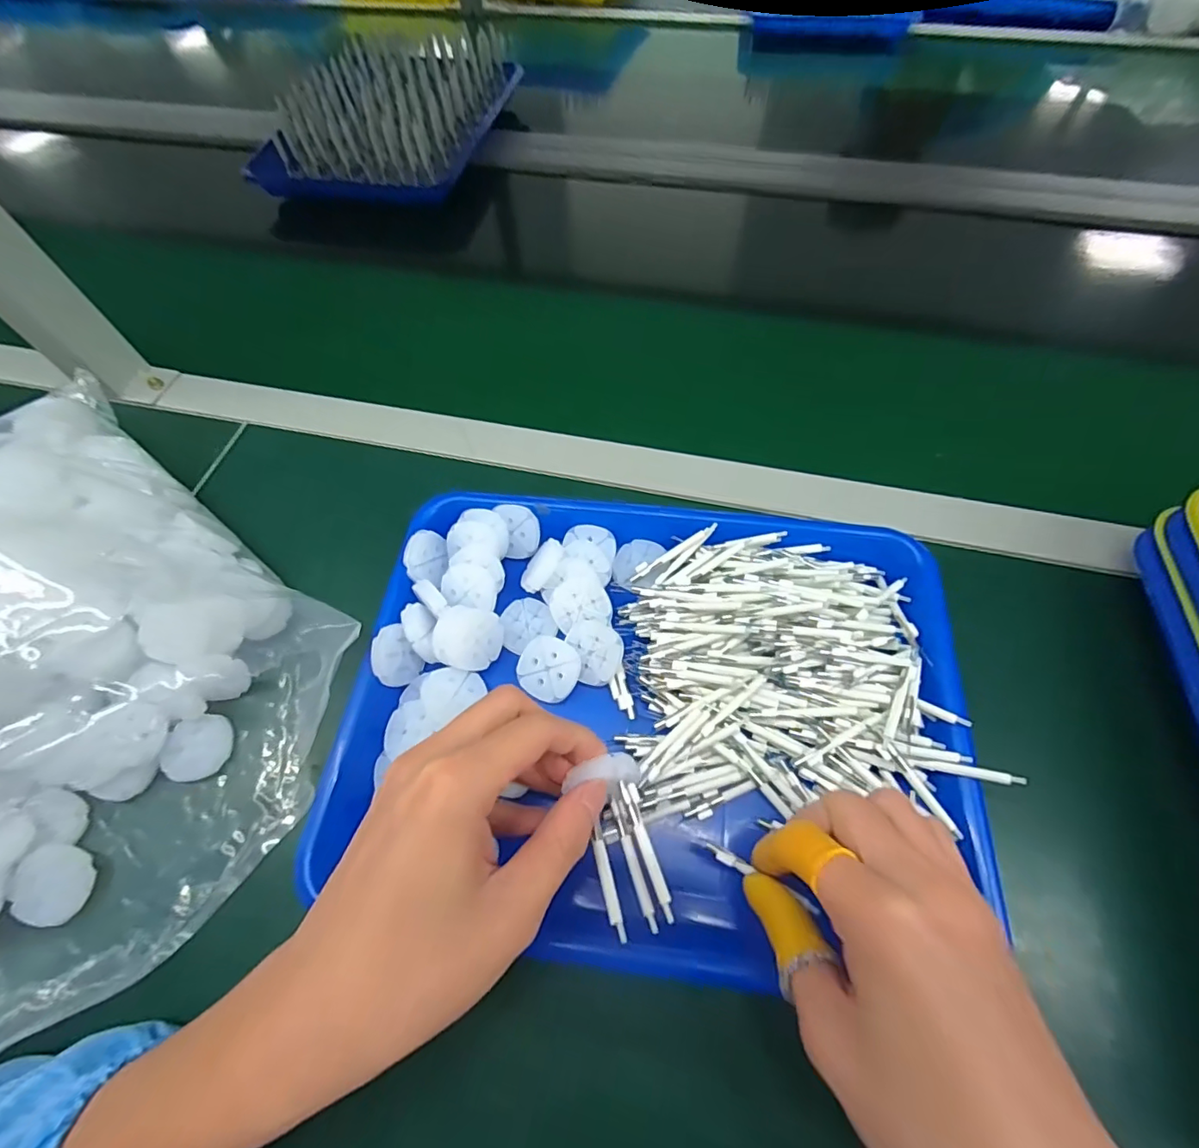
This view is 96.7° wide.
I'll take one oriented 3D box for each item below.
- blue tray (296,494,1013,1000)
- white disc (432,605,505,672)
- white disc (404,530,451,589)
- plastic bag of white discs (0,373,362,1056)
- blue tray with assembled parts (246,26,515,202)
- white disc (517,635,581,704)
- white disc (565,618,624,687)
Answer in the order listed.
[{"bbox_3d":[0.030,0.069,0.296,0.320,0.036,0.245,7,62,5],"label":"blue tray"},{"bbox_3d":[-0.074,0.037,0.306,0.039,0.007,0.035,17,77,-26],"label":"white disc"},{"bbox_3d":[-0.109,-0.011,0.334,0.008,0.028,0.033,-17,78,41],"label":"white disc"},{"bbox_3d":[-0.319,0.047,0.289,0.332,0.106,0.238,36,68,18],"label":"plastic bag of white discs"},{"bbox_3d":[-0.241,-0.537,0.619,0.229,0.062,0.273,10,63,7],"label":"blue tray with assembled parts"},{"bbox_3d":[-0.029,0.054,0.305,0.035,0.005,0.035,13,87,8],"label":"white disc"},{"bbox_3d":[-0.003,0.046,0.313,0.033,0.010,0.036,12,87,8],"label":"white disc"}]

